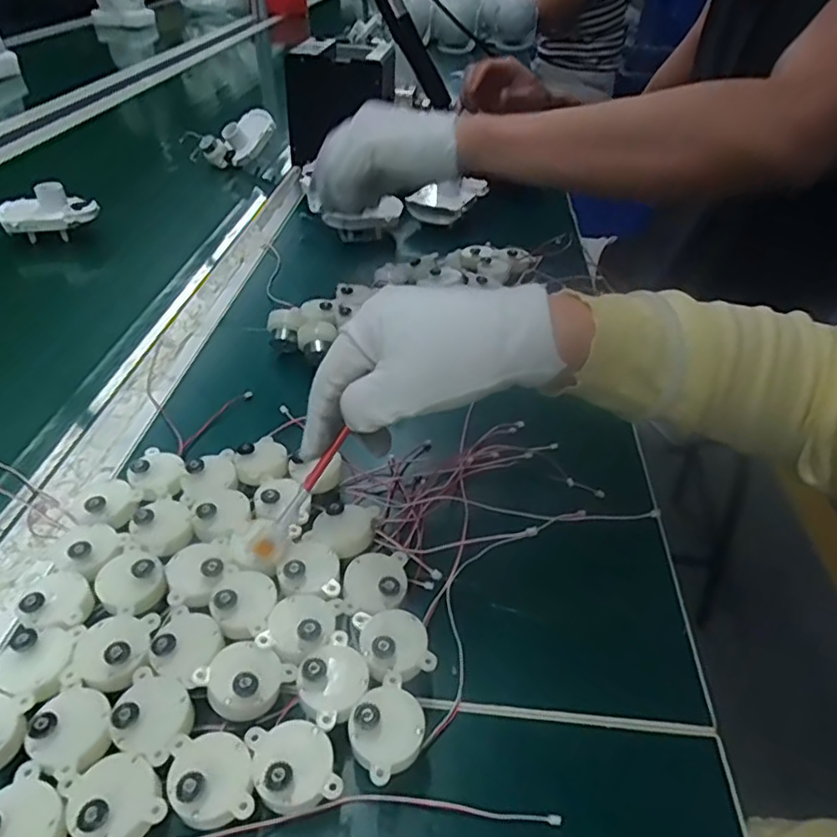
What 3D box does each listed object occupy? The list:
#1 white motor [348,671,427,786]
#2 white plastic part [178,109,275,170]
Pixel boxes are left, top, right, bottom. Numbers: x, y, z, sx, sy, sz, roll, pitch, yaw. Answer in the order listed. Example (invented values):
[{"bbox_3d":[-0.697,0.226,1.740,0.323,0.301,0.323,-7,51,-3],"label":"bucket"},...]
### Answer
[{"bbox_3d":[-0.014,0.136,0.271,0.032,0.032,0.035,1,40,-1],"label":"white motor"},{"bbox_3d":[-0.261,-0.388,0.875,0.127,0.054,0.038,-21,41,3],"label":"white plastic part"}]

